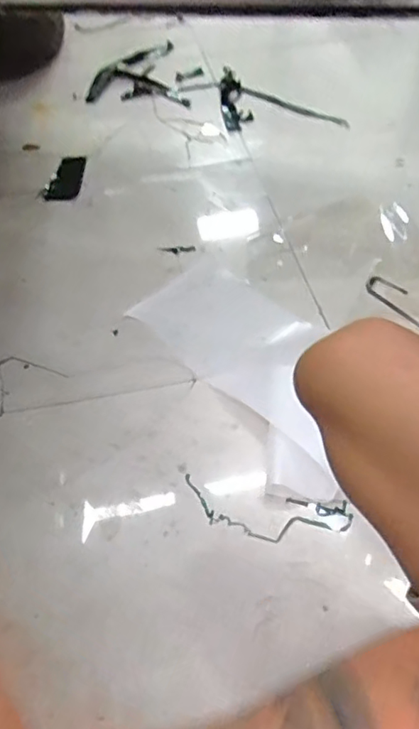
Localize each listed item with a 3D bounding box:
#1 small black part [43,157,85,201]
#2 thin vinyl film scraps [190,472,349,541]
[{"bbox_3d":[-0.319,-0.427,1.287,0.070,0.007,0.182,2,49,4],"label":"small black part"},{"bbox_3d":[0.068,0.188,0.722,0.217,0.014,0.067,10,50,10],"label":"thin vinyl film scraps"}]

